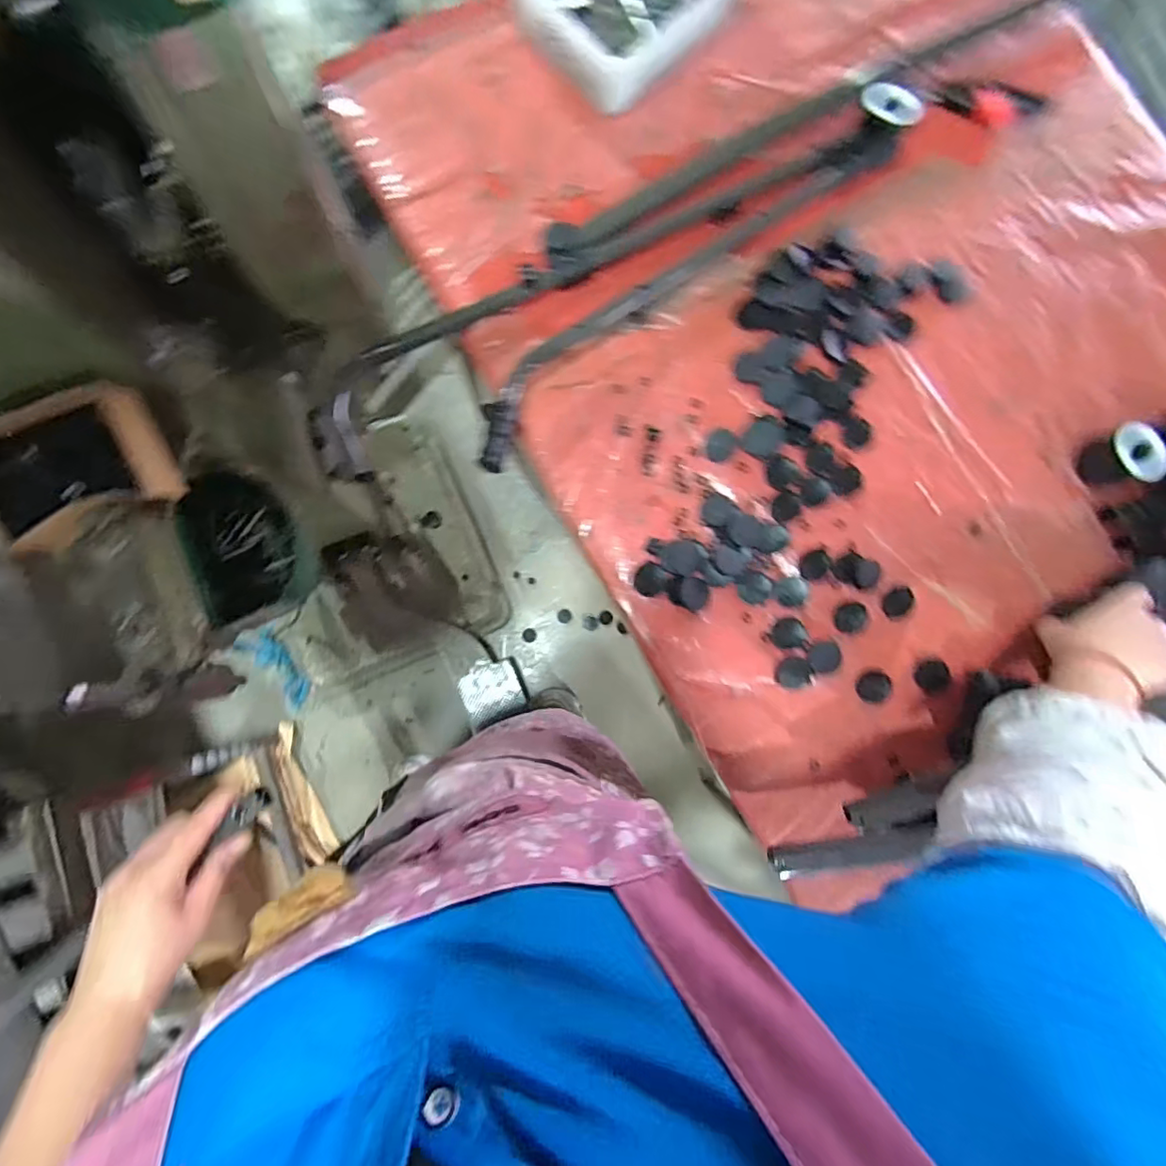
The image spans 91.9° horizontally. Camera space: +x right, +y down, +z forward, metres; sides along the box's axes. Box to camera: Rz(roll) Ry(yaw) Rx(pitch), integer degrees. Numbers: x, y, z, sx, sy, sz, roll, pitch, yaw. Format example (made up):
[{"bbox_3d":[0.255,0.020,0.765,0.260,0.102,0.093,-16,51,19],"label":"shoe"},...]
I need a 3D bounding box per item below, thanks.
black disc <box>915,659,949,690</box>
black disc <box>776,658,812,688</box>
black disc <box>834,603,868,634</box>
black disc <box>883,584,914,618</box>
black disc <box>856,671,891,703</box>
[{"bbox_3d":[0.354,0.093,0.570,0.030,0.005,0.030,0,84,-4],"label":"black disc"},{"bbox_3d":[0.210,0.090,0.560,0.034,0.004,0.029,6,84,-3],"label":"black disc"},{"bbox_3d":[0.273,0.035,0.573,0.035,0.006,0.029,-16,86,-5],"label":"black disc"},{"bbox_3d":[0.324,0.019,0.581,0.028,0.004,0.038,42,83,1],"label":"black disc"},{"bbox_3d":[0.294,0.105,0.569,0.036,0.004,0.031,6,84,-3],"label":"black disc"}]

